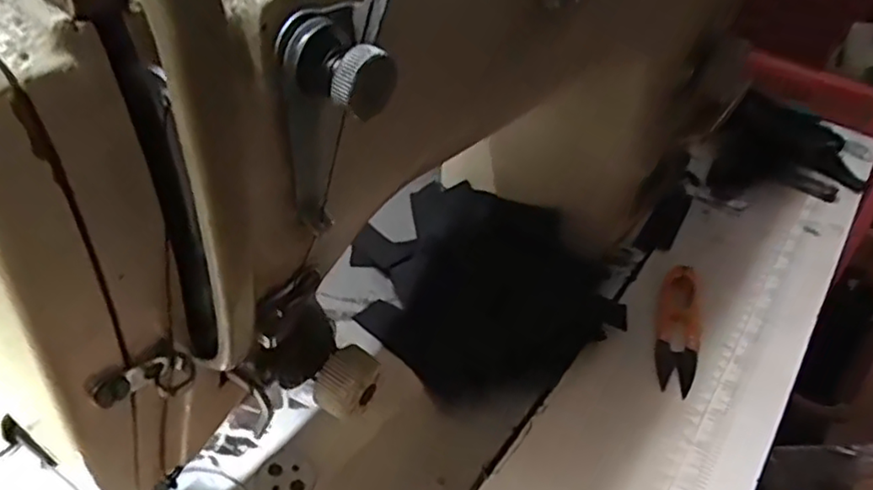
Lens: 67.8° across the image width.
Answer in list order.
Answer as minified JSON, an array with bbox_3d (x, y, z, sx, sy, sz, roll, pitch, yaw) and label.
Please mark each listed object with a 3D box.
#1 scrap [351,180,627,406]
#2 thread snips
[{"bbox_3d":[0.025,0.021,0.406,0.153,0.030,0.146,4,40,-3],"label":"scrap"},{"bbox_3d":[0.150,0.049,0.403,0.026,0.006,0.100,16,41,11],"label":"thread snips"}]

